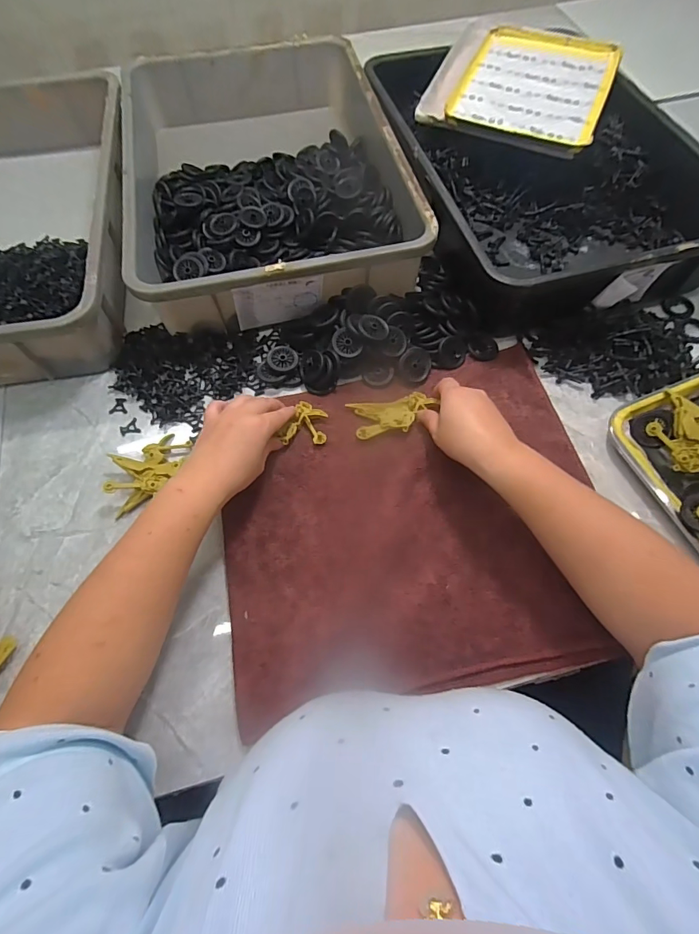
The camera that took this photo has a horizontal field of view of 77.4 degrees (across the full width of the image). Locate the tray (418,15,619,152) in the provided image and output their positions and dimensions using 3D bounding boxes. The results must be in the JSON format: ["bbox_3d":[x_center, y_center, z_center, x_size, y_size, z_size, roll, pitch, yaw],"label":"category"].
[{"bbox_3d":[0.257,-0.575,0.642,0.242,0.017,0.281,22,71,11],"label":"tray"}]

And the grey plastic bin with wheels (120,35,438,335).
[{"bbox_3d":[-0.121,-0.424,0.629,0.354,0.097,0.527,-10,64,-4],"label":"grey plastic bin with wheels"}]

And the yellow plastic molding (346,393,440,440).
[{"bbox_3d":[0.051,-0.060,0.495,0.095,0.009,0.048,-8,64,-3],"label":"yellow plastic molding"}]

